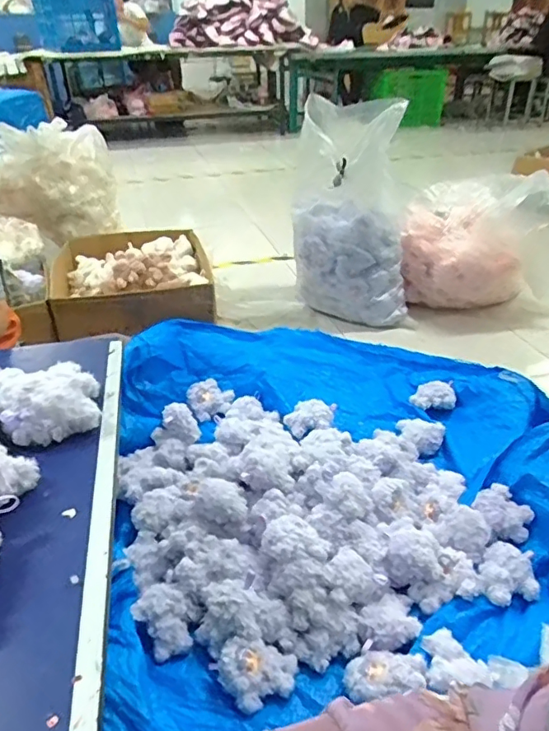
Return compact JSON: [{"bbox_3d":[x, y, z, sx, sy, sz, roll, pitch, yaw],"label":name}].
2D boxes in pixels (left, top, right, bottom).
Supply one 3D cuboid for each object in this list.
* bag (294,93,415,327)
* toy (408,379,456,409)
[{"bbox_3d":[0.272,-0.503,1.834,0.404,0.680,0.293,1,33,3],"label":"bag"},{"bbox_3d":[0.458,0.084,1.550,0.127,0.061,0.080,4,33,8],"label":"toy"}]

